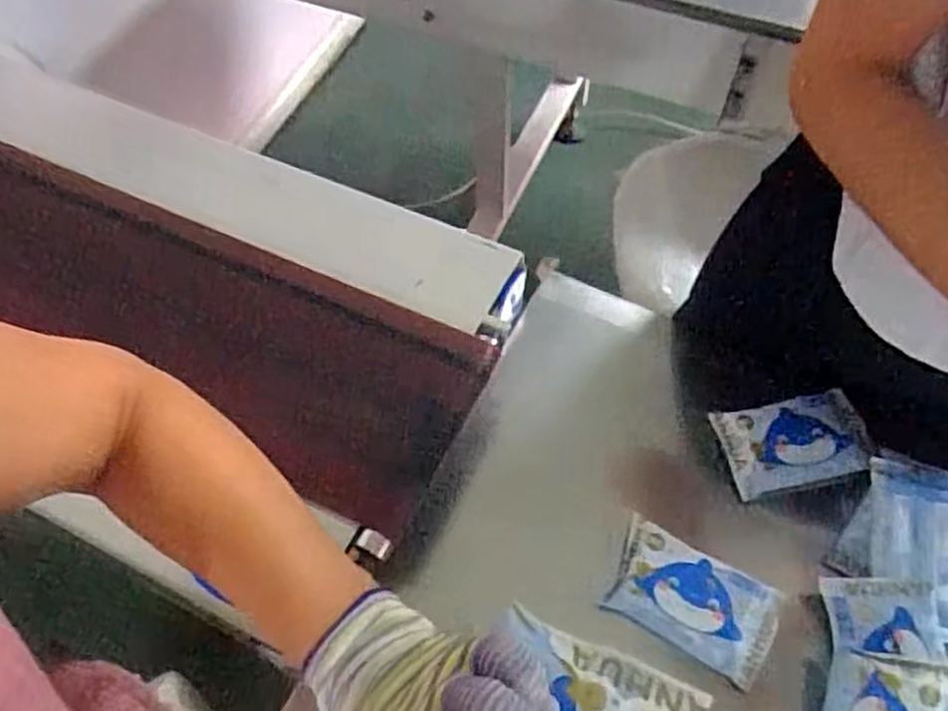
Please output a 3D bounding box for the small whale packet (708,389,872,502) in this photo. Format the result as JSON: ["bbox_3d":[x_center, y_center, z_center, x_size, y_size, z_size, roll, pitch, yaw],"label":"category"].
[{"bbox_3d":[0.305,0.082,0.718,0.135,0.025,0.081,-10,60,-6],"label":"small whale packet"}]

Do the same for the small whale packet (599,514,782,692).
[{"bbox_3d":[0.186,0.208,0.638,0.135,0.020,0.085,26,63,14],"label":"small whale packet"}]

